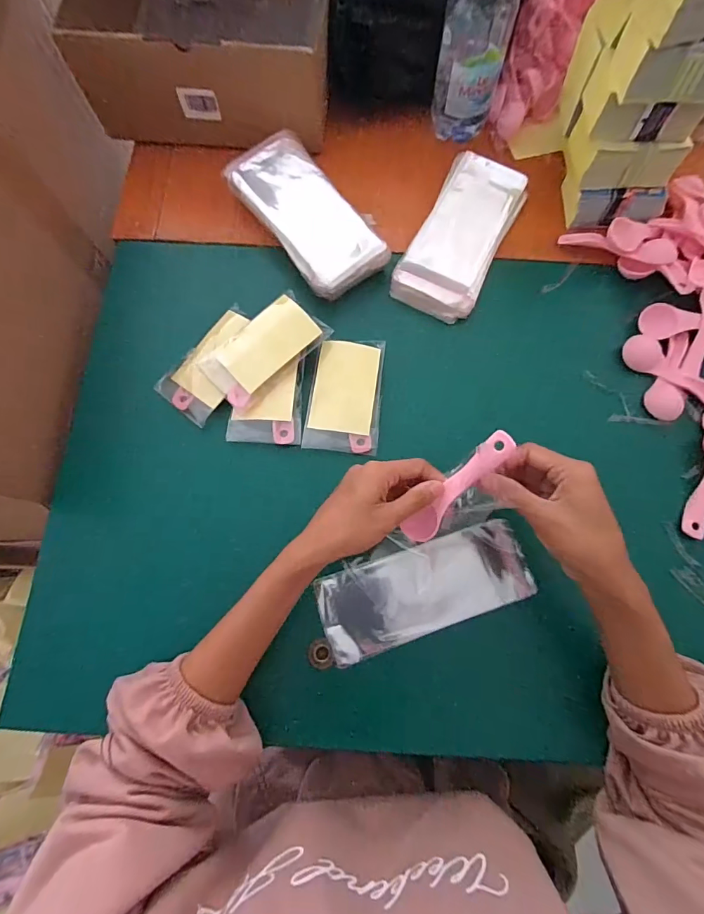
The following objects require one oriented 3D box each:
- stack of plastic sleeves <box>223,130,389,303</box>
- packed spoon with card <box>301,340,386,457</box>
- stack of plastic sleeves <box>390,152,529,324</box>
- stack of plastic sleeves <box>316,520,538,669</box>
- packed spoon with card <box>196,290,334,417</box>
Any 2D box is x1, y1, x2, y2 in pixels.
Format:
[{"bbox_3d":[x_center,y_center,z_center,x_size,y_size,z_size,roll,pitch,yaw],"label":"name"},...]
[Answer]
[{"bbox_3d":[-0.051,-0.253,0.446,0.087,0.037,0.188,-35,79,-10],"label":"stack of plastic sleeves"},{"bbox_3d":[-0.006,-0.063,0.414,0.069,0.016,0.118,6,75,0],"label":"packed spoon with card"},{"bbox_3d":[0.119,-0.239,0.455,0.089,0.031,0.190,26,76,5],"label":"stack of plastic sleeves"},{"bbox_3d":[0.064,0.116,0.366,0.181,0.014,0.071,-17,77,-6],"label":"stack of plastic sleeves"},{"bbox_3d":[-0.084,-0.105,0.405,0.116,0.022,0.068,-38,80,-10],"label":"packed spoon with card"}]

